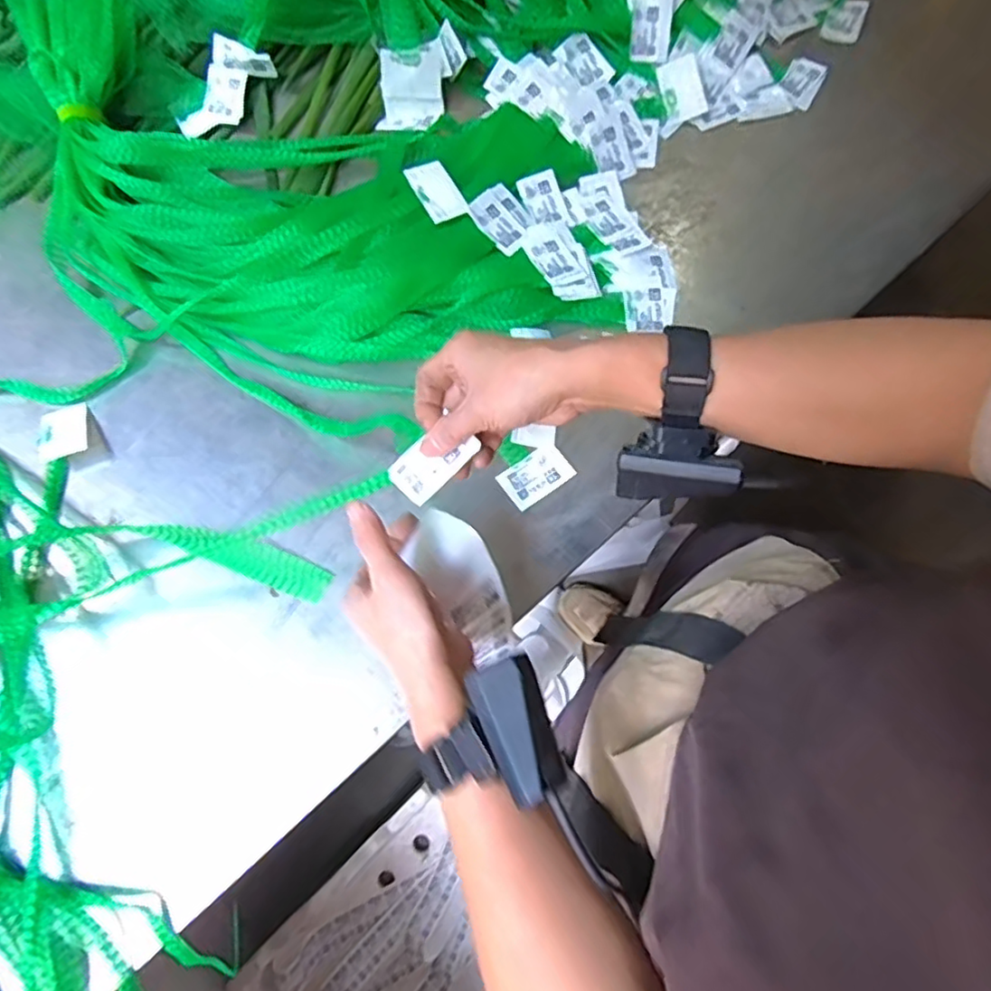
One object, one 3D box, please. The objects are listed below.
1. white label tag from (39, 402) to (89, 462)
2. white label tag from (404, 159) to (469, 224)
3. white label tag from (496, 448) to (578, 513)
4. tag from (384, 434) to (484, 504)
[{"bbox_3d":[-0.377,-0.055,0.550,0.038,0.010,0.052,-20,75,-6],"label":"white label tag"},{"bbox_3d":[-0.055,-0.280,0.577,0.035,0.004,0.061,-31,84,-8],"label":"white label tag"},{"bbox_3d":[0.036,-0.016,0.548,0.060,0.008,0.036,-33,76,-9],"label":"white label tag"},{"bbox_3d":[-0.044,-0.023,0.420,0.035,0.005,0.055,43,88,12],"label":"tag"}]

